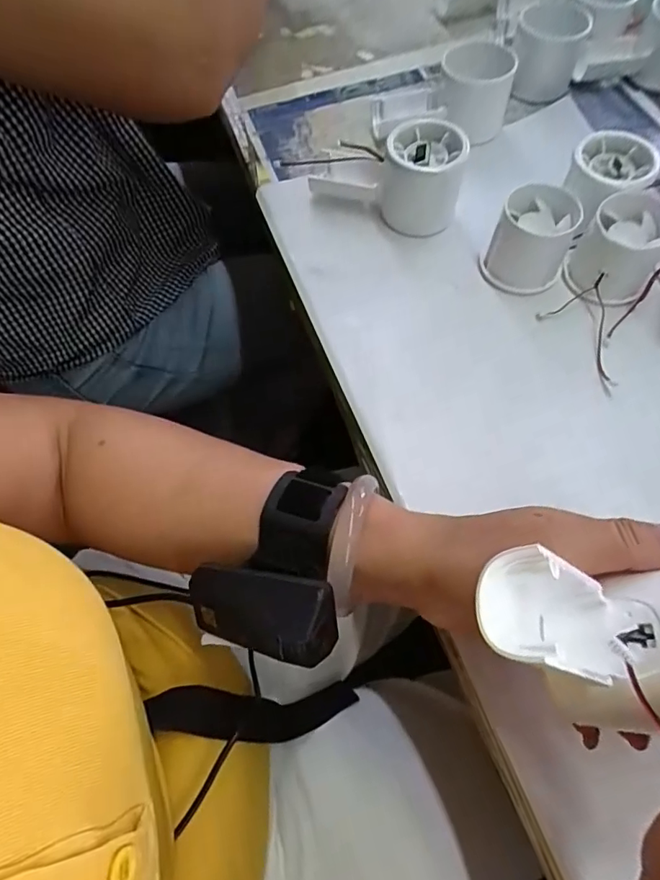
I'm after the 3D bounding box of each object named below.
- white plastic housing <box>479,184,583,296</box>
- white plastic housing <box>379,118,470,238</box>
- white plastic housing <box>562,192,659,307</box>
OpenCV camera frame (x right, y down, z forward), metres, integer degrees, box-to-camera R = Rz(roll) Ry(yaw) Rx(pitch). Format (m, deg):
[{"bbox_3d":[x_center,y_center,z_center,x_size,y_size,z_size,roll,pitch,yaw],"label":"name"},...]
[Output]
[{"bbox_3d":[0.140,-0.139,0.355,0.051,0.047,0.053,-1,65,1],"label":"white plastic housing"},{"bbox_3d":[0.068,-0.193,0.379,0.055,0.061,0.052,10,66,6],"label":"white plastic housing"},{"bbox_3d":[0.196,-0.128,0.343,0.052,0.044,0.060,36,71,17],"label":"white plastic housing"}]

